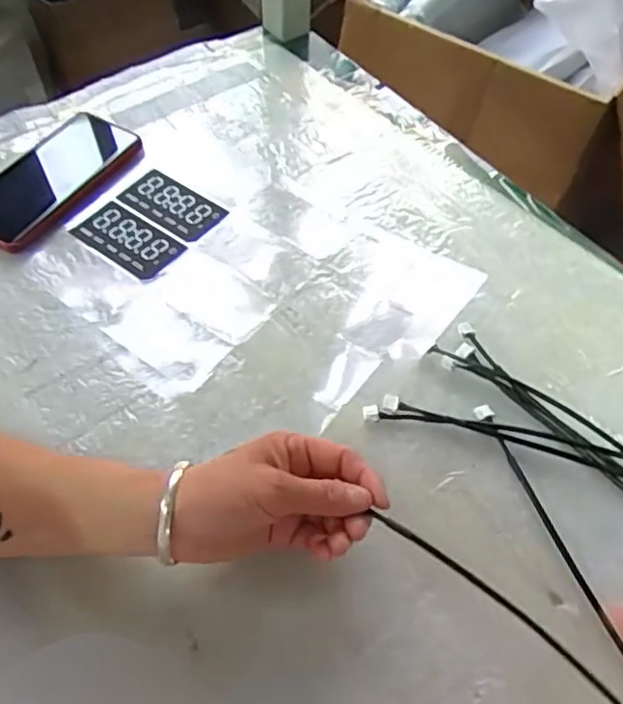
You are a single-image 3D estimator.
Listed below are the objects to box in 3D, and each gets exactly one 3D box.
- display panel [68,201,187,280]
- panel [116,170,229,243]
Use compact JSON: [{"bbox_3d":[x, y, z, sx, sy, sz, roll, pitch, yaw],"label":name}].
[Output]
[{"bbox_3d":[-0.153,-0.094,0.550,0.089,0.008,0.049,33,61,18],"label":"display panel"},{"bbox_3d":[-0.121,-0.130,0.575,0.089,0.006,0.046,32,61,18],"label":"panel"}]

